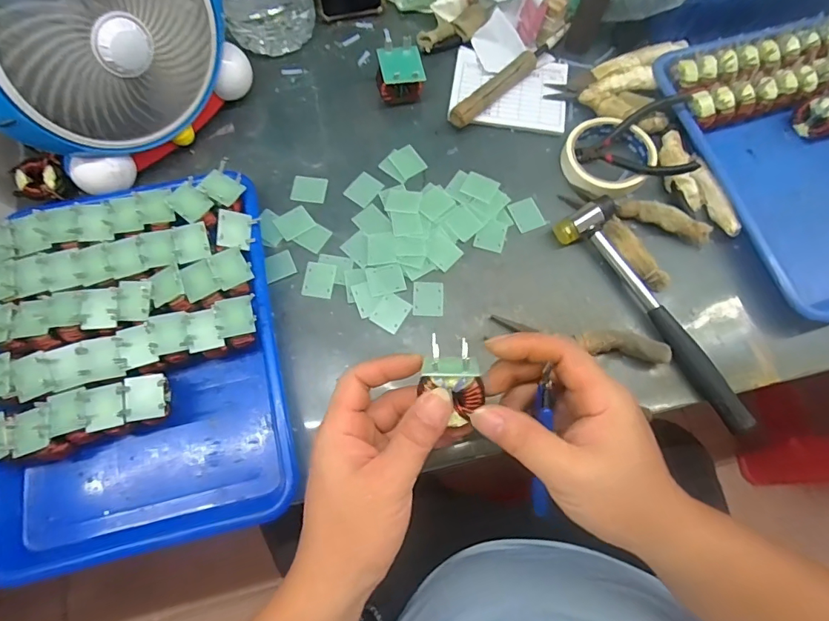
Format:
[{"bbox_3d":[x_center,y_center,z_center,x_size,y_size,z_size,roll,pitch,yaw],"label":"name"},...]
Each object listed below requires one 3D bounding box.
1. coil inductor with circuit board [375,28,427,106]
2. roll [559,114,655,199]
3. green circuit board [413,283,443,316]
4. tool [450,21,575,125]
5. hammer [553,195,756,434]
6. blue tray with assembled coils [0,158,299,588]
[{"bbox_3d":[-0.016,-0.260,0.504,0.051,0.048,0.056,-3,72,-1],"label":"coil inductor with circuit board"},{"bbox_3d":[0.207,-0.165,0.488,0.096,0.021,0.087,-33,75,-10],"label":"roll"},{"bbox_3d":[0.014,-0.012,0.448,0.029,0.004,0.035,1,72,0],"label":"green circuit board"},{"bbox_3d":[0.109,-0.264,0.517,0.180,0.025,0.025,-42,77,-12],"label":"tool"},{"bbox_3d":[0.235,-0.003,0.433,0.053,0.032,0.249,-35,76,-10],"label":"hammer"},{"bbox_3d":[-0.248,0.046,0.404,0.248,0.051,0.309,-12,73,-4],"label":"blue tray with assembled coils"}]

